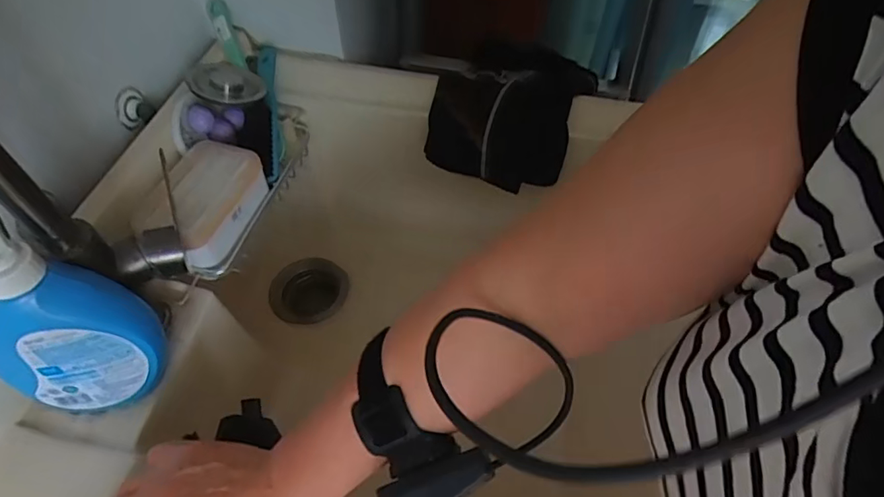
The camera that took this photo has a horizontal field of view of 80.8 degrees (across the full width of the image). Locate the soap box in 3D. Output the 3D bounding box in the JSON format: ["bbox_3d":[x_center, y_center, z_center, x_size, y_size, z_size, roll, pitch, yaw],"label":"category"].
[{"bbox_3d":[-0.233,-0.048,0.523,0.069,0.052,0.128,12,53,8],"label":"soap box"}]

